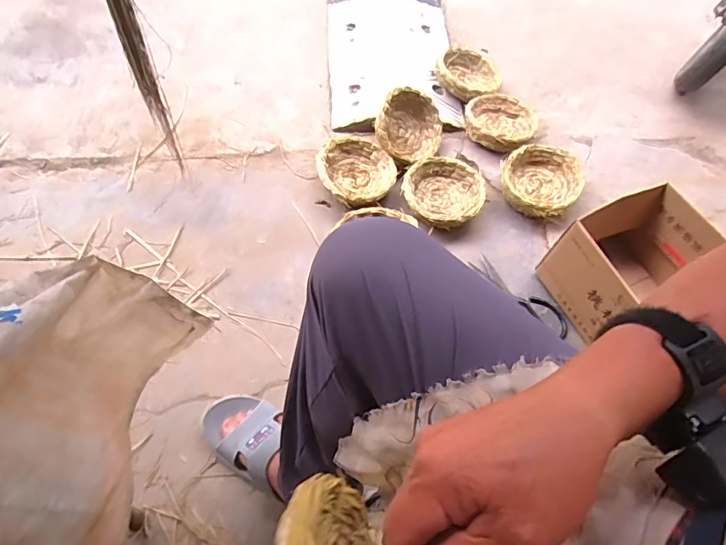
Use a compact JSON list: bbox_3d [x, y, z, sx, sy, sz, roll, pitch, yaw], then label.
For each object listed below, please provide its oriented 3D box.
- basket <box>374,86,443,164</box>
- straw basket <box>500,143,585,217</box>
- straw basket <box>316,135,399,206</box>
[{"bbox_3d":[0.105,-0.334,1.120,0.172,0.063,0.175,39,72,-32],"label":"basket"},{"bbox_3d":[0.388,-0.196,1.097,0.170,0.079,0.173,26,61,7],"label":"straw basket"},{"bbox_3d":[-0.019,-0.220,1.089,0.170,0.068,0.197,-26,66,-20],"label":"straw basket"}]

